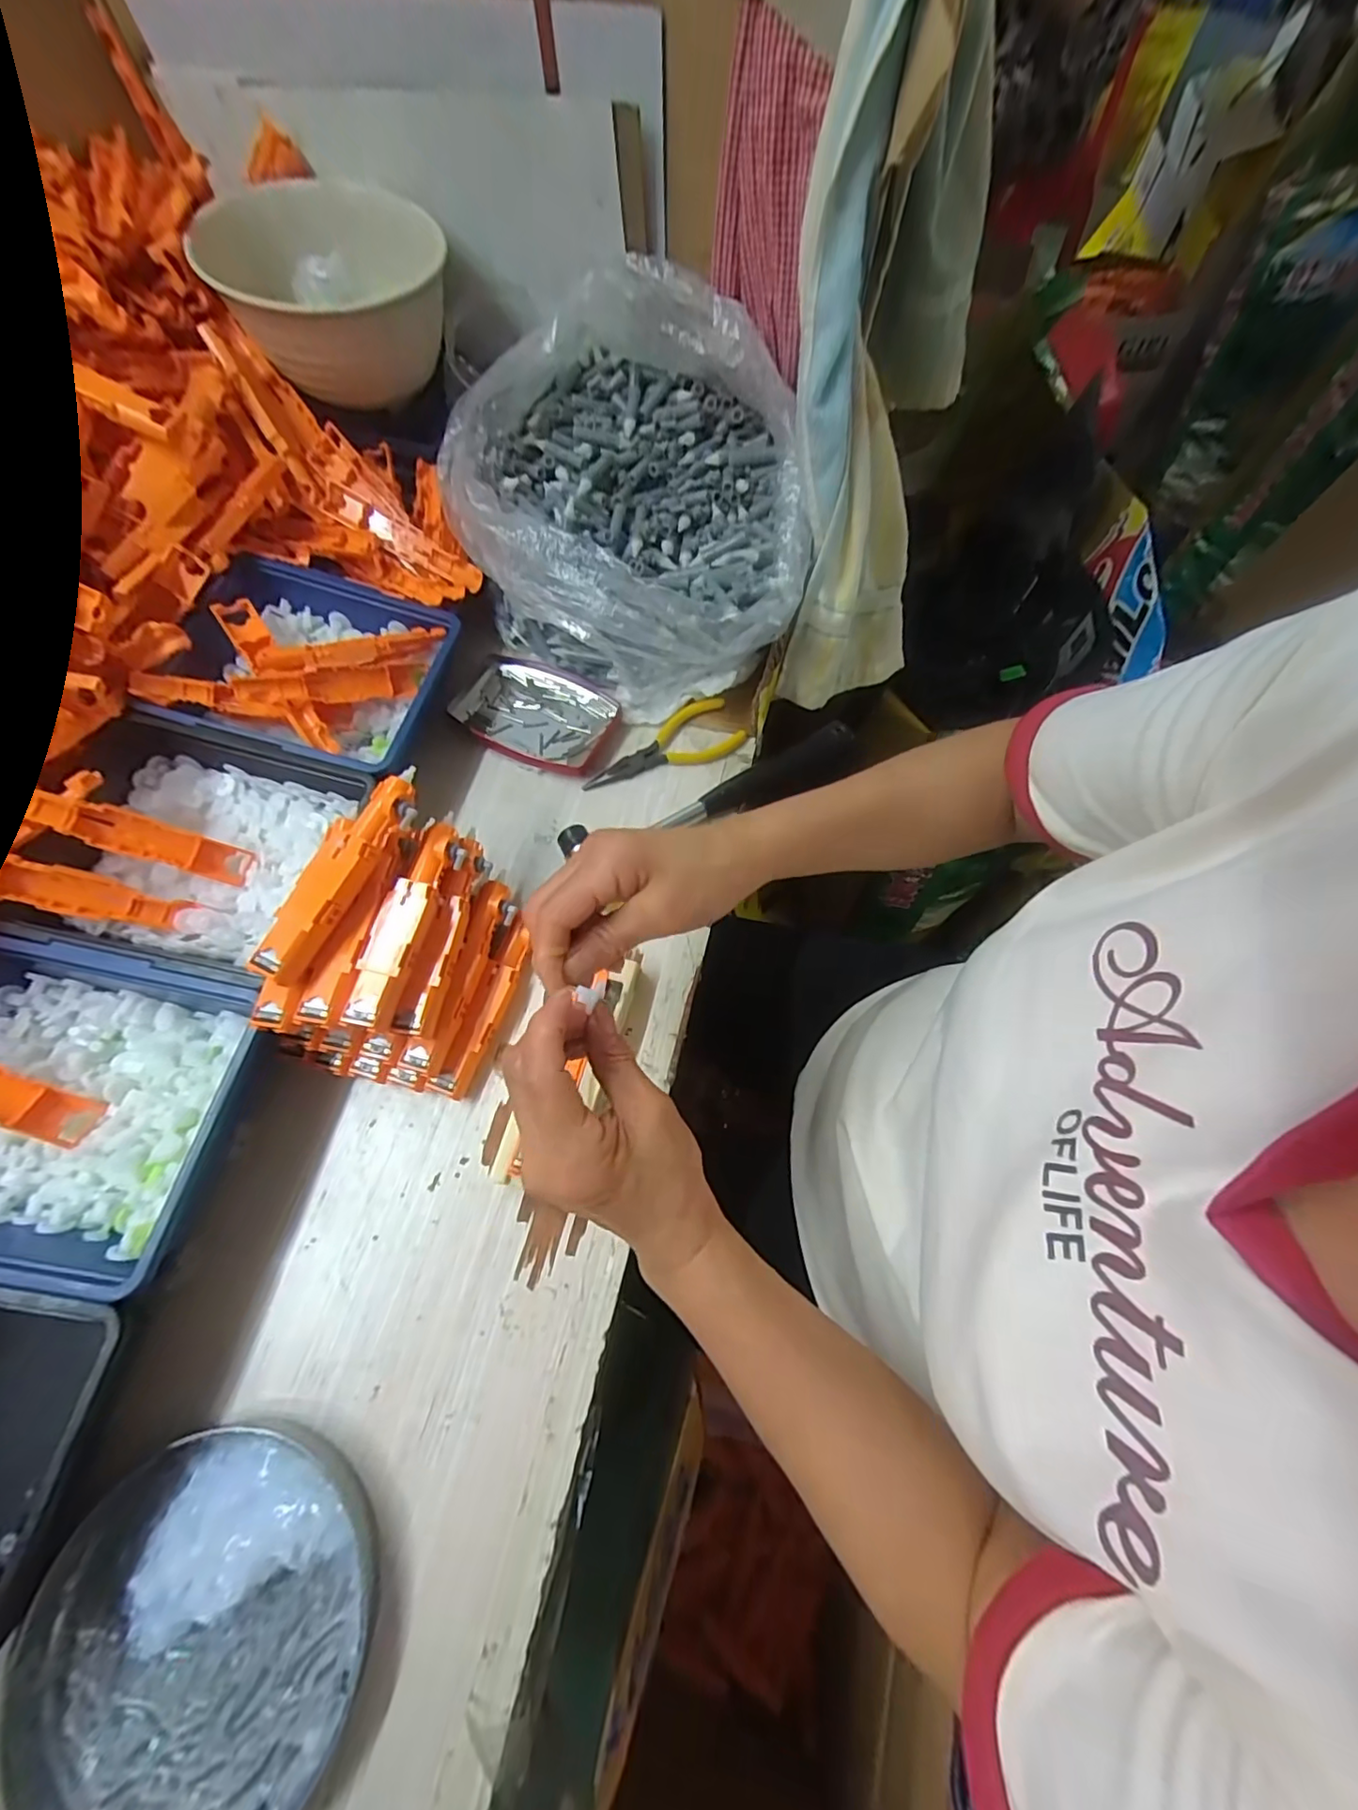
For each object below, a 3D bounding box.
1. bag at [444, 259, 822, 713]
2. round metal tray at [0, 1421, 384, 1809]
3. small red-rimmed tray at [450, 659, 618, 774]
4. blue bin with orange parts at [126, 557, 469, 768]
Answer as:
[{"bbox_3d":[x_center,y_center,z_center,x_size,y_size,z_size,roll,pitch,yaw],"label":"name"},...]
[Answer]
[{"bbox_3d":[-0.043,-0.307,0.441,0.244,0.145,0.293,-14,68,-7],"label":"bag"},{"bbox_3d":[-0.211,0.323,0.252,0.139,0.015,0.149,0,67,-1],"label":"round metal tray"},{"bbox_3d":[-0.113,-0.150,0.449,0.127,0.014,0.084,28,70,10],"label":"small red-rimmed tray"},{"bbox_3d":[-0.257,-0.162,0.409,0.164,0.063,0.144,12,68,4],"label":"blue bin with orange parts"}]

